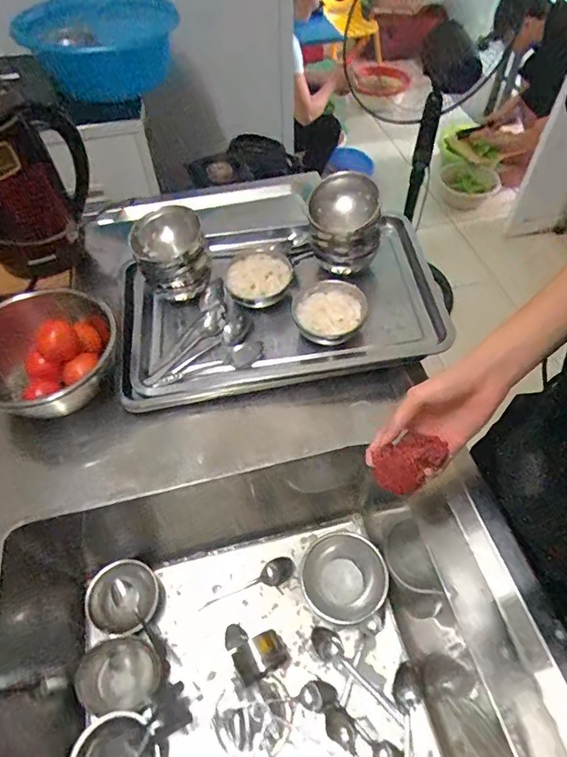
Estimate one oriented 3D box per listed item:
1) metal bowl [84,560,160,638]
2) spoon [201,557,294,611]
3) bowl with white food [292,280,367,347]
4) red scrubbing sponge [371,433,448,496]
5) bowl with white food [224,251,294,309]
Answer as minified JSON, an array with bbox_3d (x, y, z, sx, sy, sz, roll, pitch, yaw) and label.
[{"bbox_3d":[-0.255,0.352,0.762,0.106,0.047,0.107,0,54,1],"label":"metal bowl"},{"bbox_3d":[-0.055,0.348,0.792,0.161,0.016,0.040,-27,58,-18],"label":"spoon"},{"bbox_3d":[0.070,-0.097,0.714,0.100,0.040,0.105,0,54,1],"label":"bowl with white food"},{"bbox_3d":[0.135,0.089,0.508,0.075,0.024,0.045,-33,59,-21],"label":"red scrubbing sponge"},{"bbox_3d":[-0.039,-0.163,0.763,0.103,0.038,0.113,0,54,1],"label":"bowl with white food"}]

